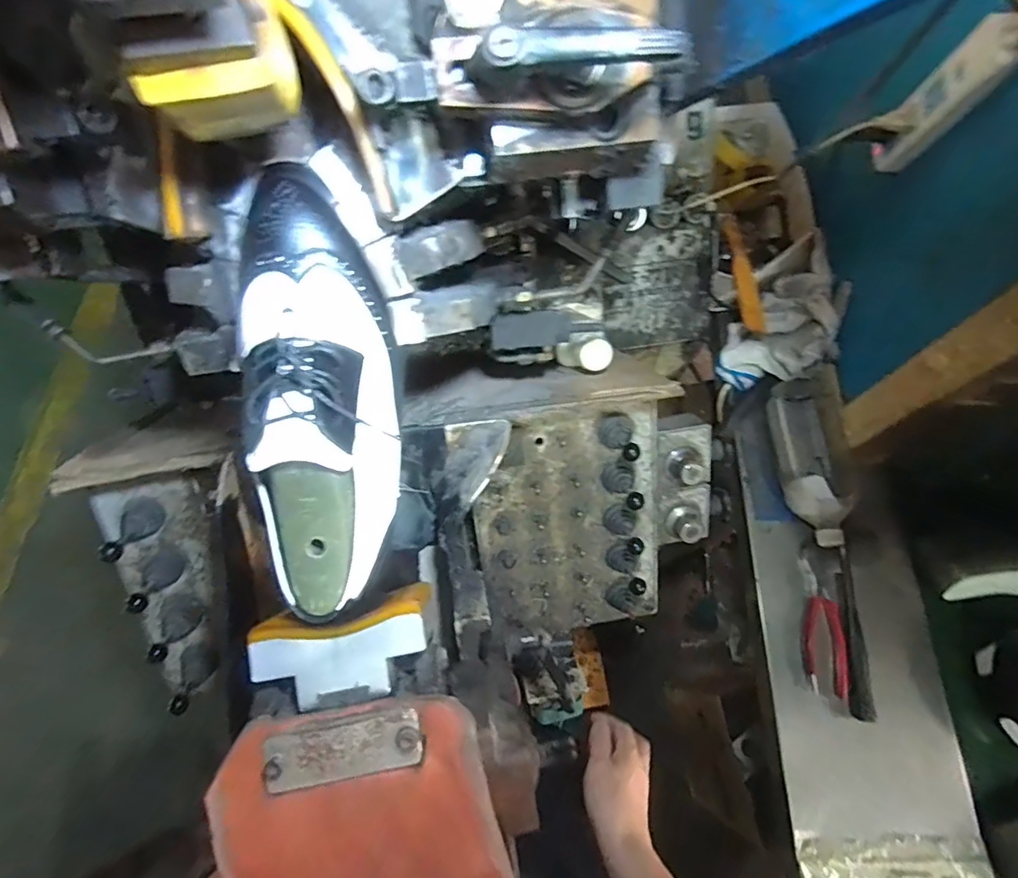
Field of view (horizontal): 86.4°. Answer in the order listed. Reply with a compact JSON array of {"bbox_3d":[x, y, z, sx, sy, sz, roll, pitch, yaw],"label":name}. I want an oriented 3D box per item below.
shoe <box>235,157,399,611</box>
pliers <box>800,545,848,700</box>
[{"bbox_3d":[-0.119,-0.039,0.328,0.086,0.093,0.275,-7,83,-3],"label":"shoe"},{"bbox_3d":[0.406,0.234,0.701,0.052,0.009,0.177,8,70,3],"label":"pliers"}]

